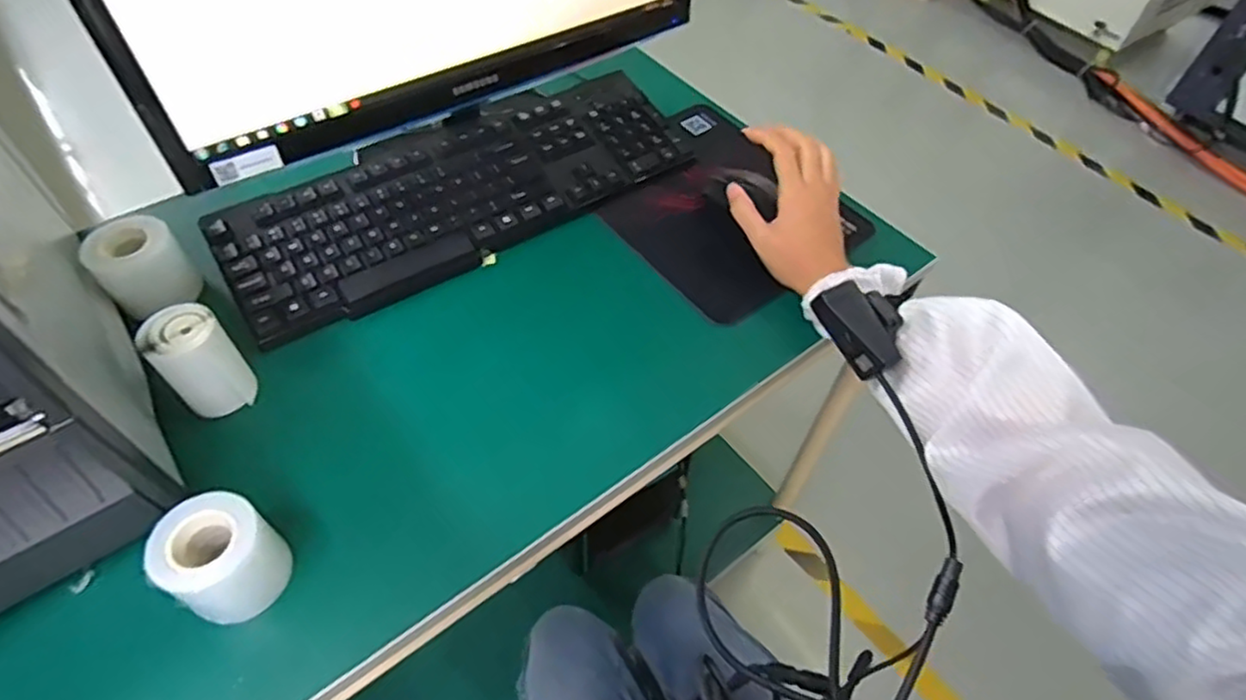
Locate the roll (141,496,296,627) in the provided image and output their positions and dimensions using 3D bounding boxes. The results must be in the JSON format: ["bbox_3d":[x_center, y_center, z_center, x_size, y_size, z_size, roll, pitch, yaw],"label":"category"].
[{"bbox_3d":[-0.248,0.129,0.422,0.056,0.062,0.059,1,52,-2],"label":"roll"}]

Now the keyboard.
[{"bbox_3d":[-0.149,-0.154,0.643,0.429,0.045,0.151,-26,58,-21],"label":"keyboard"}]

